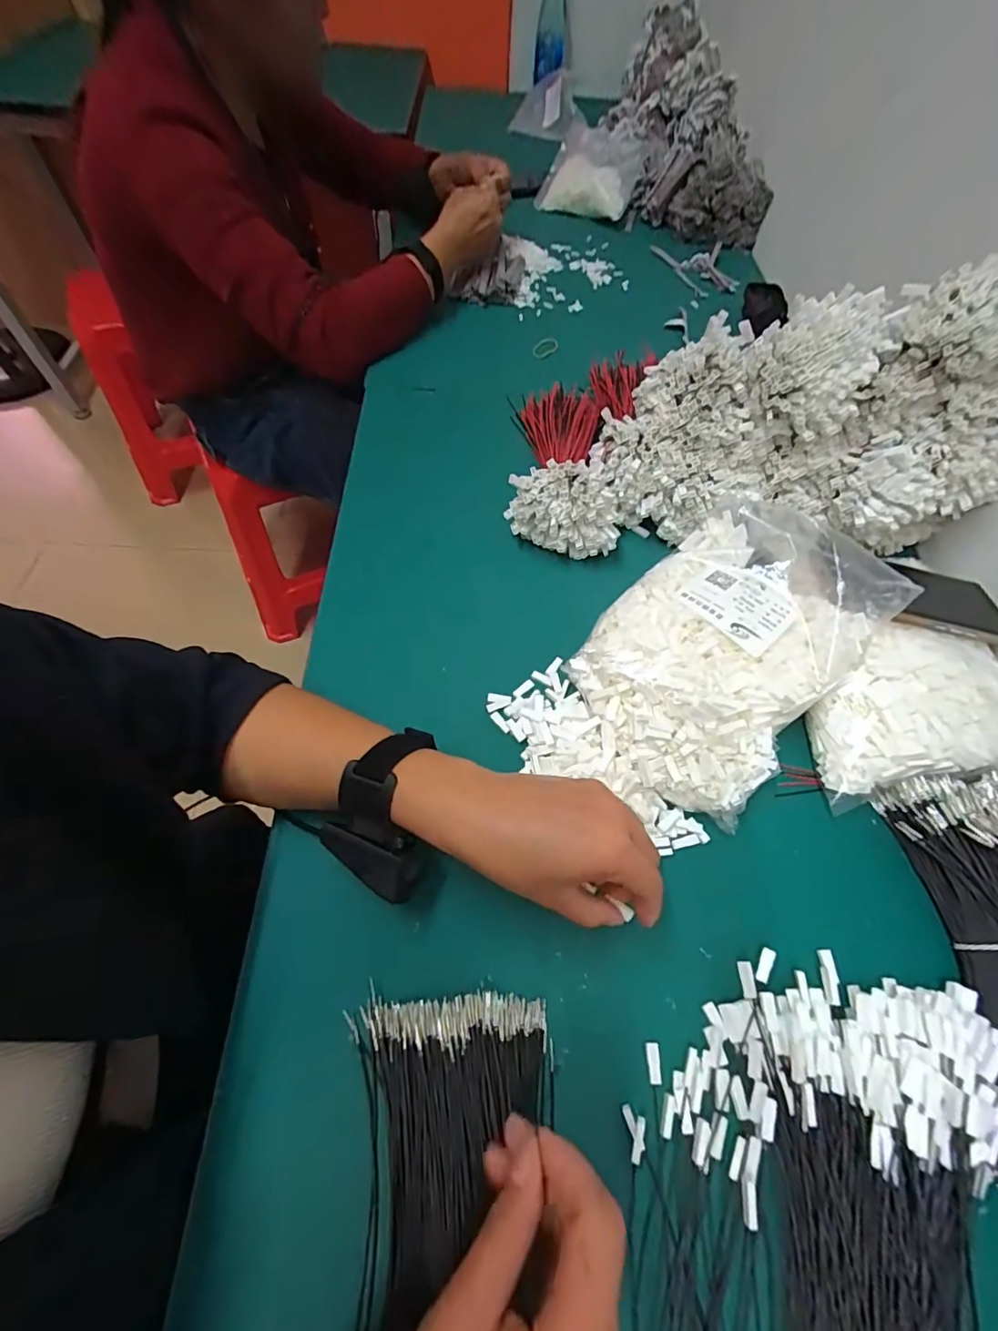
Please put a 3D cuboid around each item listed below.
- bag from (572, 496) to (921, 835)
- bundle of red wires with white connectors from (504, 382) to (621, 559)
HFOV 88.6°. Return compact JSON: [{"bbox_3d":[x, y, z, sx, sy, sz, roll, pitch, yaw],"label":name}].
[{"bbox_3d":[0.190,-0.029,0.417,0.167,0.080,0.299,41,66,19],"label":"bag"},{"bbox_3d":[0.062,-0.225,0.524,0.099,0.081,0.250,3,60,-2],"label":"bundle of red wires with white connectors"}]

